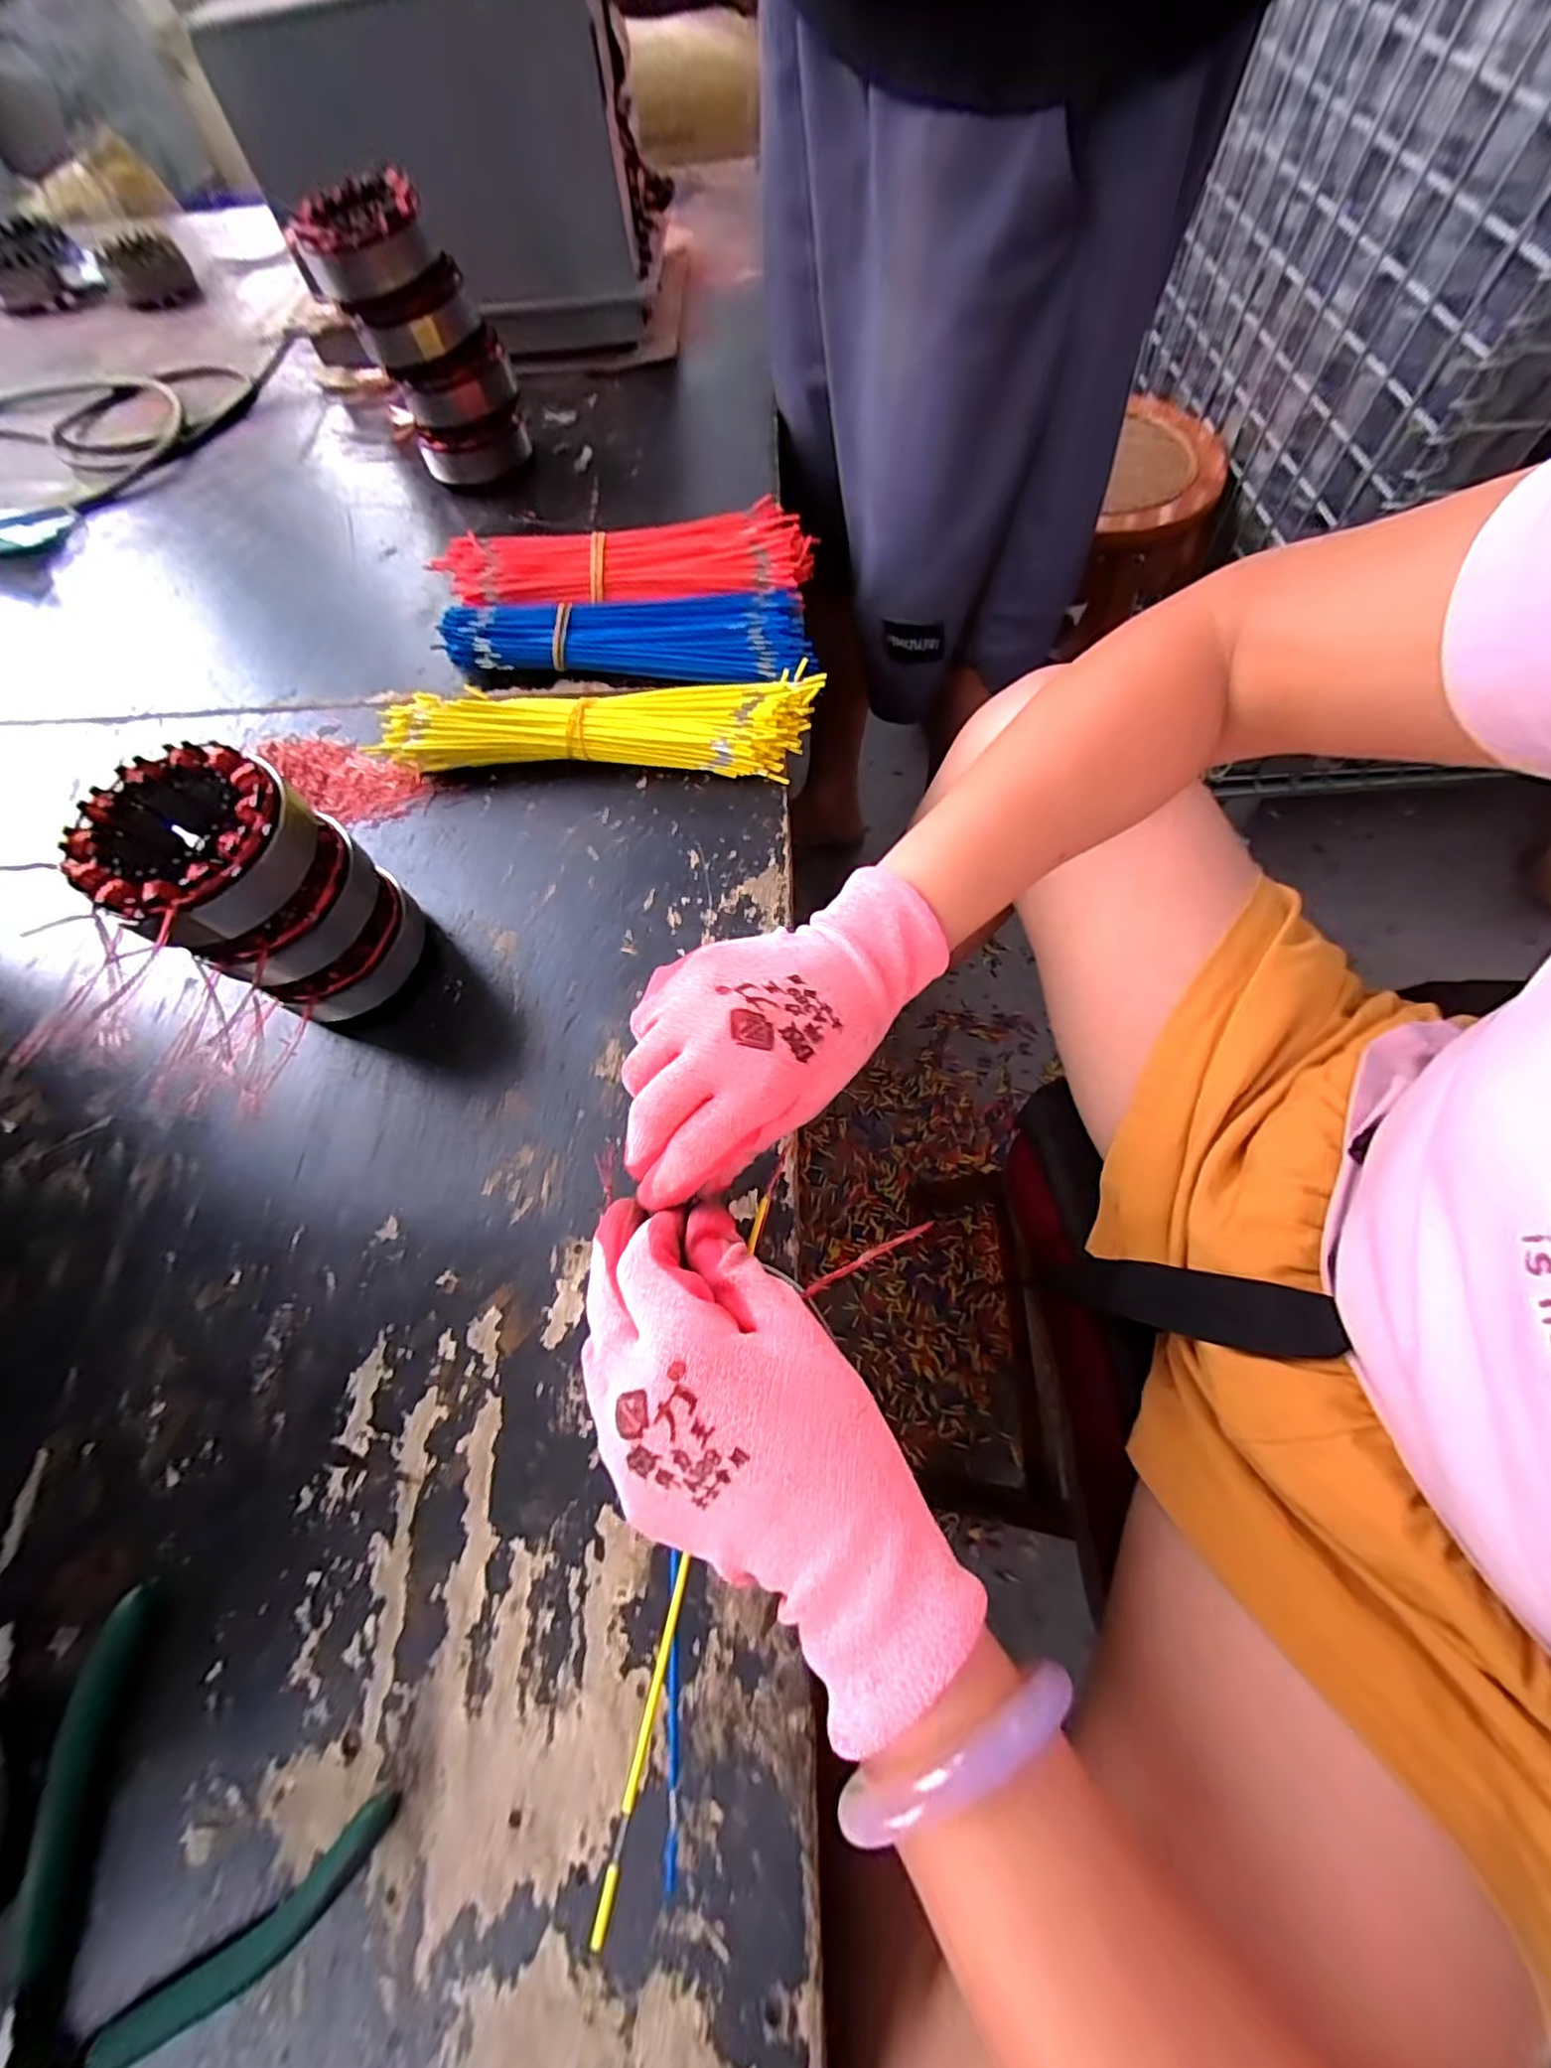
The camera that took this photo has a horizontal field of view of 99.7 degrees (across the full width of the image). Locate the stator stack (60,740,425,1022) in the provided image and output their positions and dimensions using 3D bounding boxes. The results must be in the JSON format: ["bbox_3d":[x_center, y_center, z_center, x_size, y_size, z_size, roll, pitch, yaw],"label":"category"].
[{"bbox_3d":[-0.245,-0.068,0.323,0.082,0.117,0.086,33,72,16],"label":"stator stack"}]

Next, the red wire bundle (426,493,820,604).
[{"bbox_3d":[-0.109,-0.336,0.474,0.267,0.035,0.076,-3,67,2],"label":"red wire bundle"}]

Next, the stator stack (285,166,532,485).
[{"bbox_3d":[-0.266,-0.520,0.501,0.105,0.152,0.078,-22,67,-6],"label":"stator stack"}]

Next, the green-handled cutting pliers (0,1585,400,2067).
[{"bbox_3d":[-0.224,0.299,0.221,0.139,0.011,0.125,21,70,12],"label":"green-handled cutting pliers"}]

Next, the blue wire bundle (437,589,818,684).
[{"bbox_3d":[-0.101,-0.273,0.448,0.245,0.027,0.064,1,67,4],"label":"blue wire bundle"}]

